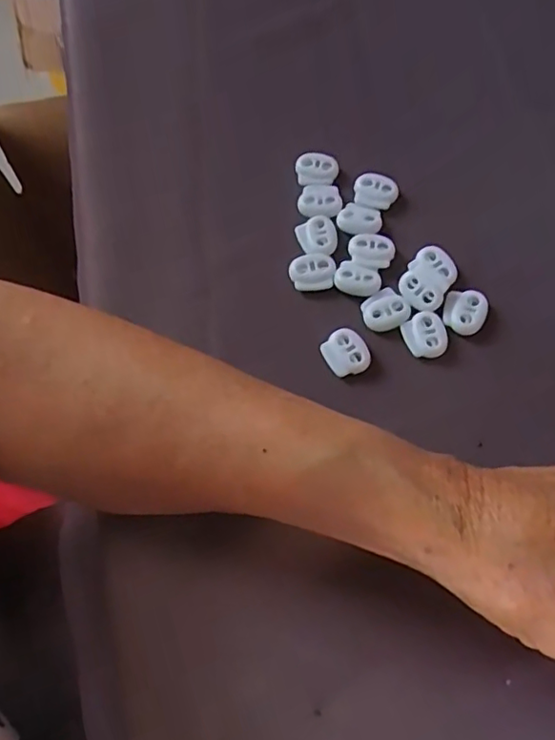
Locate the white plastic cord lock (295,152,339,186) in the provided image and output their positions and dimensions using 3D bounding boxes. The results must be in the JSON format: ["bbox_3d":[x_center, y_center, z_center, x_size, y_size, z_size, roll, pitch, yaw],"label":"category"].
[{"bbox_3d":[0.020,-0.105,0.305,0.022,0.005,0.017,6,68,4],"label":"white plastic cord lock"}]

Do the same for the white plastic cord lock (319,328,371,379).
[{"bbox_3d":[0.031,-0.008,0.268,0.020,0.005,0.021,-22,69,-6],"label":"white plastic cord lock"}]

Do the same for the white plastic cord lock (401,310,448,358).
[{"bbox_3d":[0.068,-0.016,0.270,0.020,0.005,0.021,-13,68,-3],"label":"white plastic cord lock"}]

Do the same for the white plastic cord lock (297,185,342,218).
[{"bbox_3d":[0.022,-0.087,0.301,0.022,0.004,0.020,-2,68,1],"label":"white plastic cord lock"}]

